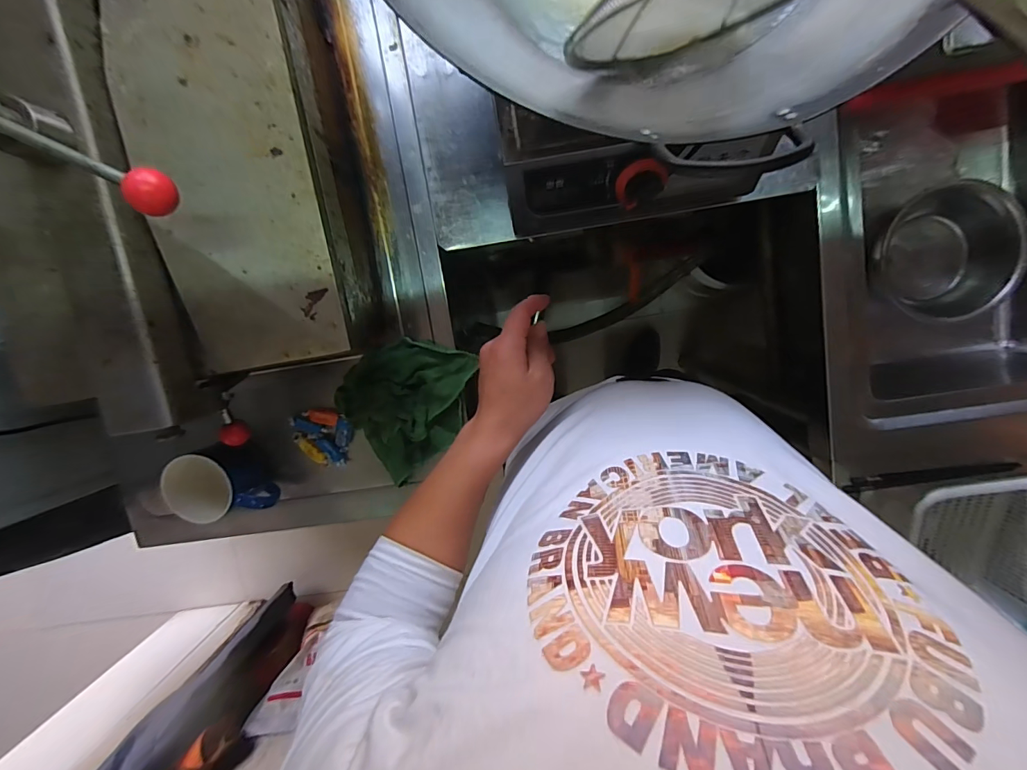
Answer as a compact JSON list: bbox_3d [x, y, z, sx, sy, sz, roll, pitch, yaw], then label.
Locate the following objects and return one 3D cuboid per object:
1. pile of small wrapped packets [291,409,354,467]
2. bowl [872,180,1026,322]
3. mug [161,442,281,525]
[{"bbox_3d":[-0.271,0.078,0.629,0.087,0.022,0.089,1,104,2],"label":"pile of small wrapped packets"},{"bbox_3d":[0.733,-0.226,0.753,0.229,0.098,0.217,0,99,3],"label":"bowl"},{"bbox_3d":[-0.418,0.141,0.622,0.112,0.096,0.114,0,99,3],"label":"mug"}]

